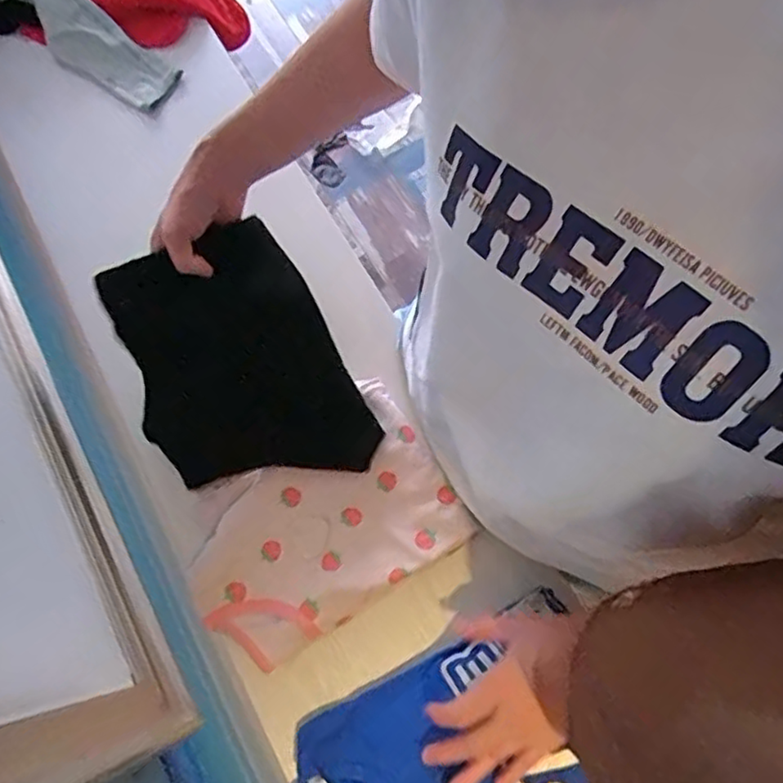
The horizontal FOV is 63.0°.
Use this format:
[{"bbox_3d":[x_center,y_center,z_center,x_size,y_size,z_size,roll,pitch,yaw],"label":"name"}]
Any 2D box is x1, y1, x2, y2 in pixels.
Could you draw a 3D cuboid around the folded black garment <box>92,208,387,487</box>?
[{"bbox_3d":[-0.151,-0.014,0.640,0.209,0.064,0.284,-23,105,-7],"label":"folded black garment"}]

